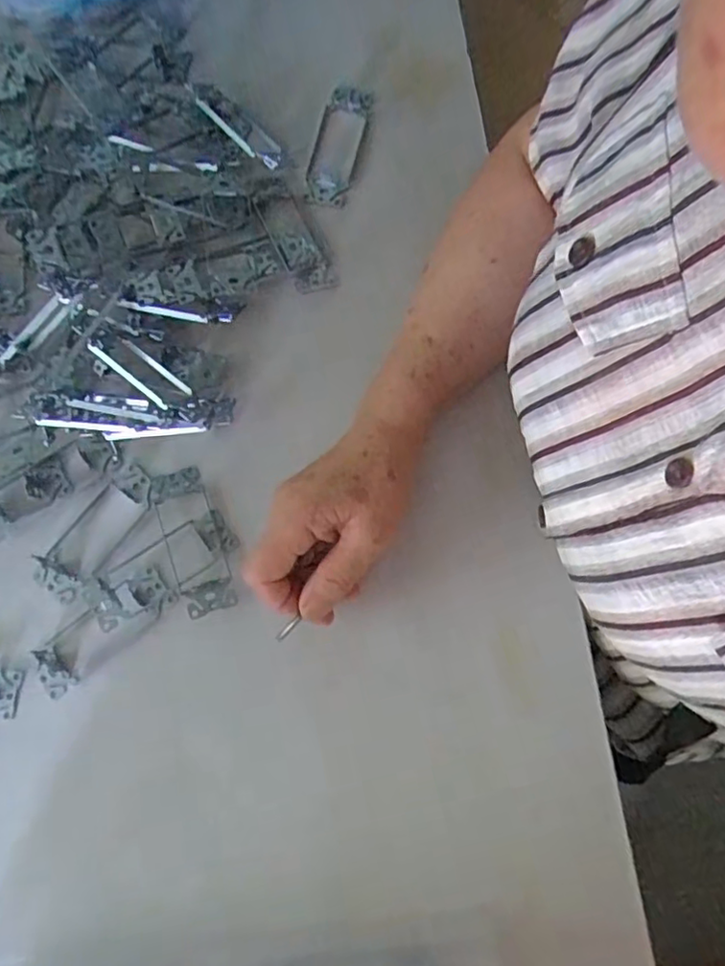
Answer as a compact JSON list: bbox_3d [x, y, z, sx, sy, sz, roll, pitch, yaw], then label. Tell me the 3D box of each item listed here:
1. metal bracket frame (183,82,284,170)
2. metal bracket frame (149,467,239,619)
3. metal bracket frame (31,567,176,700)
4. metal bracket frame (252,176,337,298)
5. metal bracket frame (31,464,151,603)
[{"bbox_3d":[-0.100,-0.286,0.488,0.028,0.014,0.106,-40,81,-8],"label":"metal bracket frame"},{"bbox_3d":[-0.120,0.039,0.431,0.037,0.009,0.105,-20,78,-3],"label":"metal bracket frame"},{"bbox_3d":[-0.178,0.102,0.420,0.104,0.012,0.039,-38,80,-7],"label":"metal bracket frame"},{"bbox_3d":[-0.055,-0.193,0.476,0.032,0.013,0.101,-27,79,-5],"label":"metal bracket frame"},{"bbox_3d":[-0.190,0.033,0.435,0.038,0.015,0.105,37,81,8],"label":"metal bracket frame"}]

